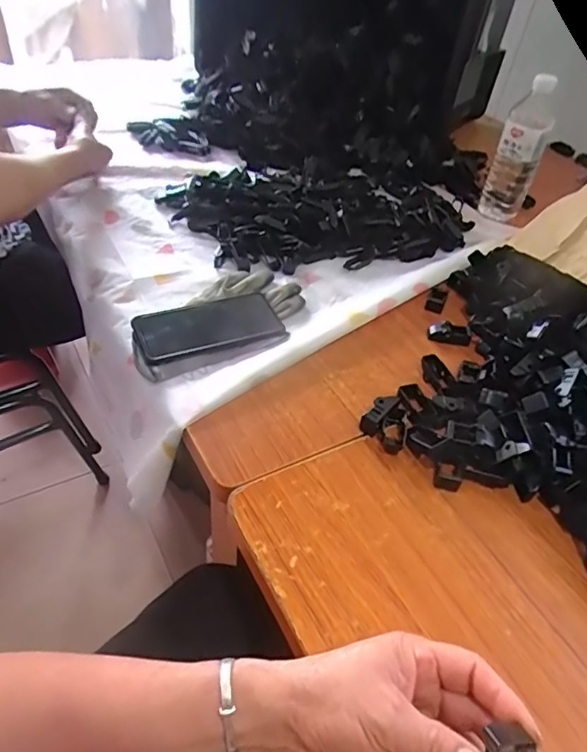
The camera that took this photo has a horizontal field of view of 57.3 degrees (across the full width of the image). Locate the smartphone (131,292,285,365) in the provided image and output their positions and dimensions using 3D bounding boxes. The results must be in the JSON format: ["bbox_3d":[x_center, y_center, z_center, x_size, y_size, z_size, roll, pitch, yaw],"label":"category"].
[{"bbox_3d":[-0.096,-0.059,0.614,0.160,0.008,0.078,-16,53,-23],"label":"smartphone"}]

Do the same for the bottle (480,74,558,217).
[{"bbox_3d":[0.344,-0.345,0.817,0.066,0.185,0.077,18,46,10],"label":"bottle"}]

